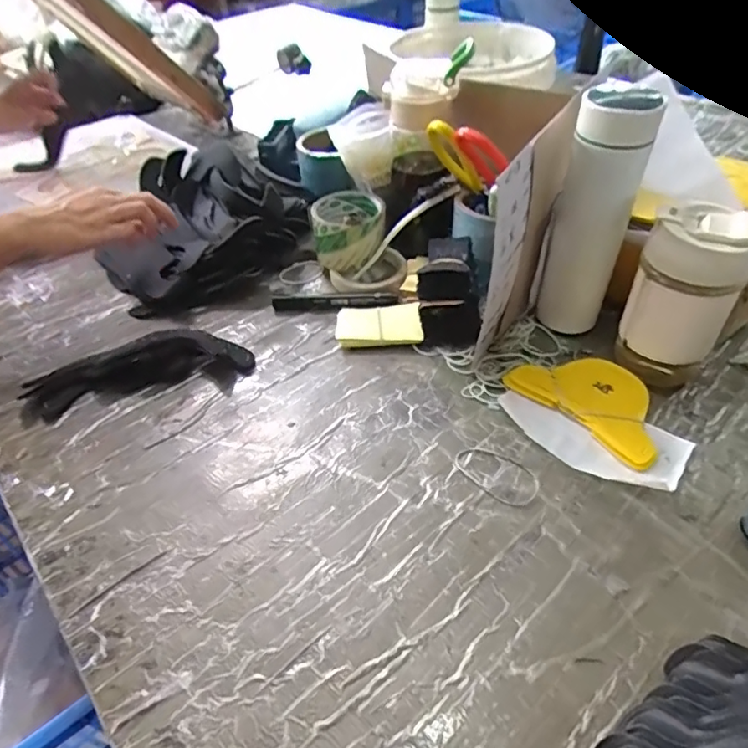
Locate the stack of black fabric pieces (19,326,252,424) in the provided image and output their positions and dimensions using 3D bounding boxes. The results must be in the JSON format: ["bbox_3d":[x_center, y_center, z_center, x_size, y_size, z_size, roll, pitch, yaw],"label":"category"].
[{"bbox_3d":[-0.238,-0.007,0.553,0.219,0.027,0.075,-12,45,-8],"label":"stack of black fabric pieces"}]

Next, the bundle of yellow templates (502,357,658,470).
[{"bbox_3d":[0.206,0.022,0.503,0.091,0.015,0.140,-32,51,-26],"label":"bundle of yellow templates"}]

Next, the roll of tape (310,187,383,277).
[{"bbox_3d":[-0.030,-0.179,0.676,0.087,0.069,0.097,-1,43,2],"label":"roll of tape"}]

